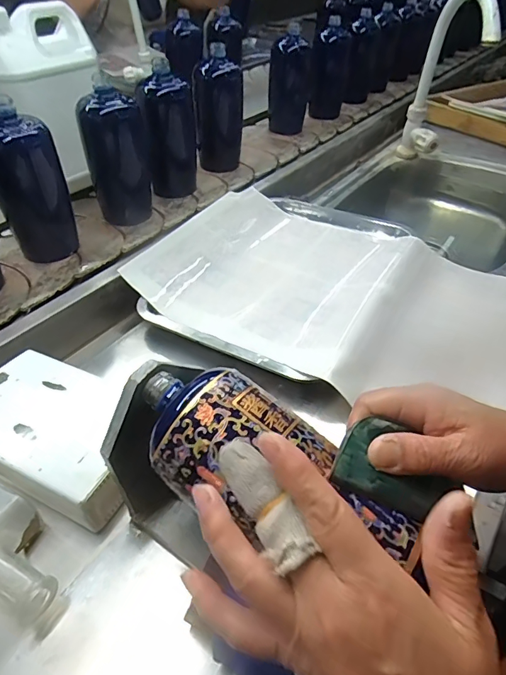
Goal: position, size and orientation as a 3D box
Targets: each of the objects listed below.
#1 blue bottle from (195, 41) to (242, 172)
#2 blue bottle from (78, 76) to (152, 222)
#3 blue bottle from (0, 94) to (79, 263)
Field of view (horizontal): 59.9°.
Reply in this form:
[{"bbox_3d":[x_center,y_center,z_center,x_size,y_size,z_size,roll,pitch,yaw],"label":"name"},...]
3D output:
[{"bbox_3d":[-0.059,-0.394,0.769,0.072,0.173,0.063,11,47,10],"label":"blue bottle"},{"bbox_3d":[-0.193,-0.259,0.622,0.063,0.175,0.070,15,45,13],"label":"blue bottle"},{"bbox_3d":[-0.276,-0.185,0.546,0.060,0.175,0.064,15,45,13],"label":"blue bottle"}]

